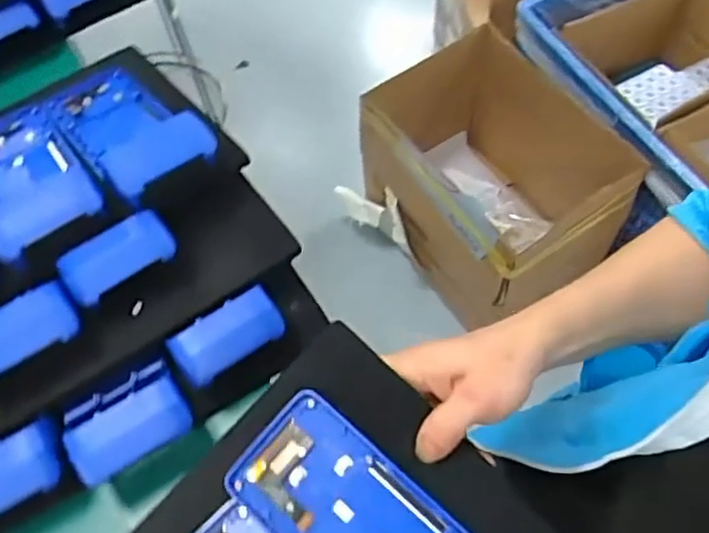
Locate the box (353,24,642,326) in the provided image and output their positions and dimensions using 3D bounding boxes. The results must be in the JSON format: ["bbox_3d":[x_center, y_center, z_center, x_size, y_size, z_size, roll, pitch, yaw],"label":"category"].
[{"bbox_3d":[0.245,-0.155,1.235,0.337,0.347,0.446,-28,64,-13],"label":"box"}]

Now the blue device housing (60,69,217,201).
[{"bbox_3d":[-0.197,-0.122,0.549,0.081,0.026,0.215,-36,41,-16],"label":"blue device housing"}]

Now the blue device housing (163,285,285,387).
[{"bbox_3d":[-0.093,0.050,0.476,0.080,0.014,0.042,-32,65,-15],"label":"blue device housing"}]

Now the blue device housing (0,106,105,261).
[{"bbox_3d":[-0.275,-0.078,0.534,0.089,0.026,0.233,-33,41,-15],"label":"blue device housing"}]

